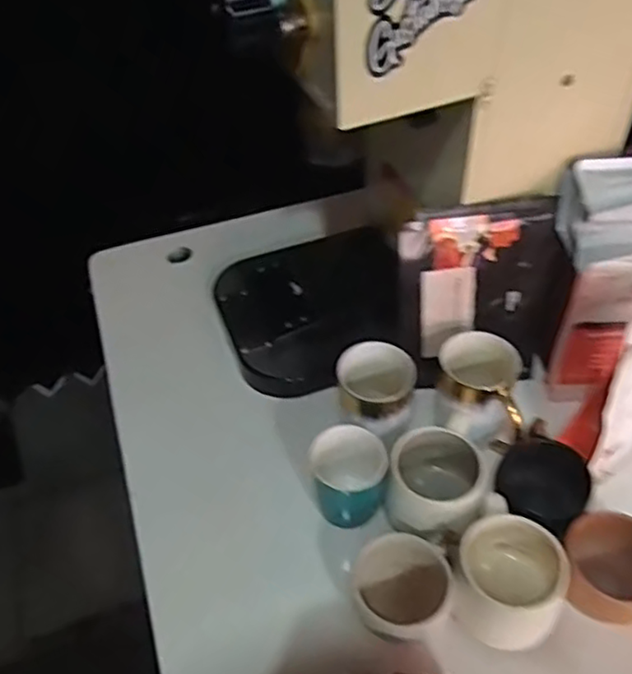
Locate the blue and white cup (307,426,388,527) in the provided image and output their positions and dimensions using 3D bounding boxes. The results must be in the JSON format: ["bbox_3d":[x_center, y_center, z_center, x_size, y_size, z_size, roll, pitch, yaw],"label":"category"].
[{"bbox_3d":[0.031,0.130,0.585,0.064,0.085,0.068,-11,47,-7],"label":"blue and white cup"}]

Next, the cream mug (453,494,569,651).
[{"bbox_3d":[0.153,0.194,0.520,0.080,0.068,0.096,24,52,24],"label":"cream mug"}]

